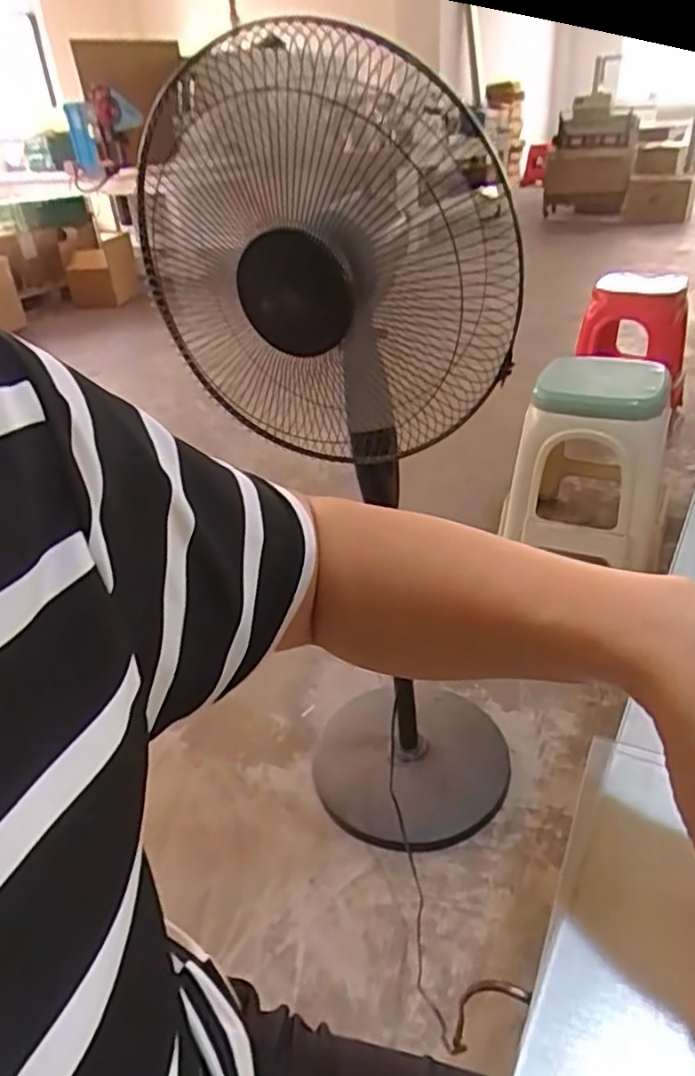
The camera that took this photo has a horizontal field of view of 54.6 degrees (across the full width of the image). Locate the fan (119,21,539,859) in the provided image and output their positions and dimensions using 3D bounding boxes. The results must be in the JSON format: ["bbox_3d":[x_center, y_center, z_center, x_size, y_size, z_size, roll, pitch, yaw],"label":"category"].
[{"bbox_3d":[0.042,-0.024,0.957,0.379,1.101,0.307,8,34,17],"label":"fan"}]

